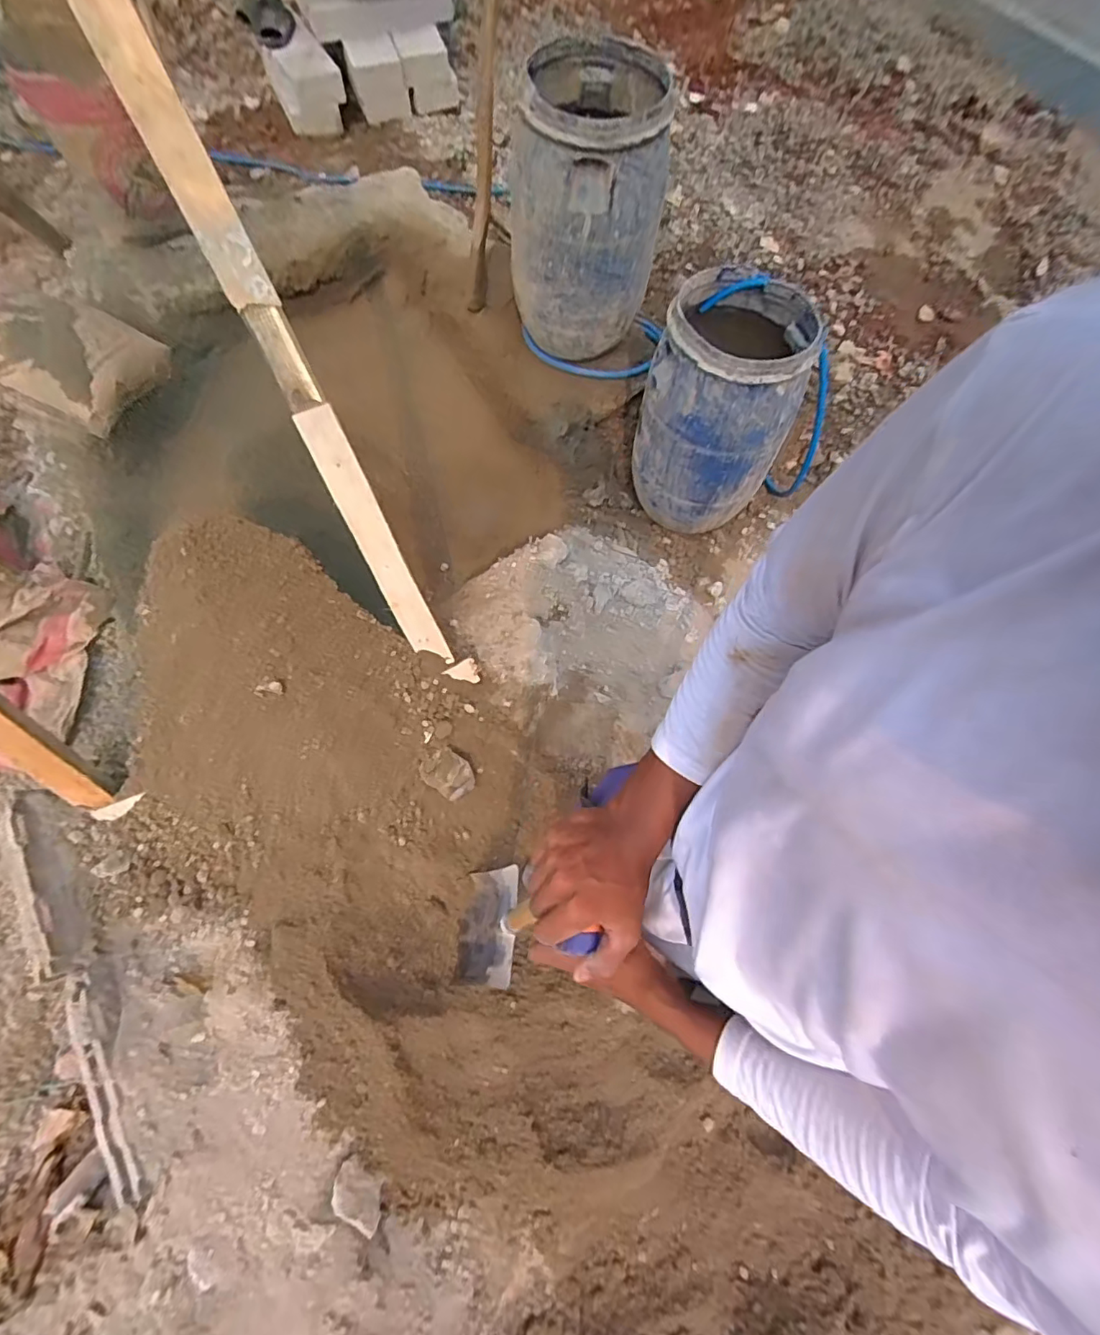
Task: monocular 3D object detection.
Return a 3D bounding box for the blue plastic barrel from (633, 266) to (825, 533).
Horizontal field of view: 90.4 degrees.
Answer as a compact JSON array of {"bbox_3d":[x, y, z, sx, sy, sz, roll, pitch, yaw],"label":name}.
[{"bbox_3d":[0.447,-0.711,1.521,0.360,0.561,0.406,11,68,4],"label":"blue plastic barrel"}]

